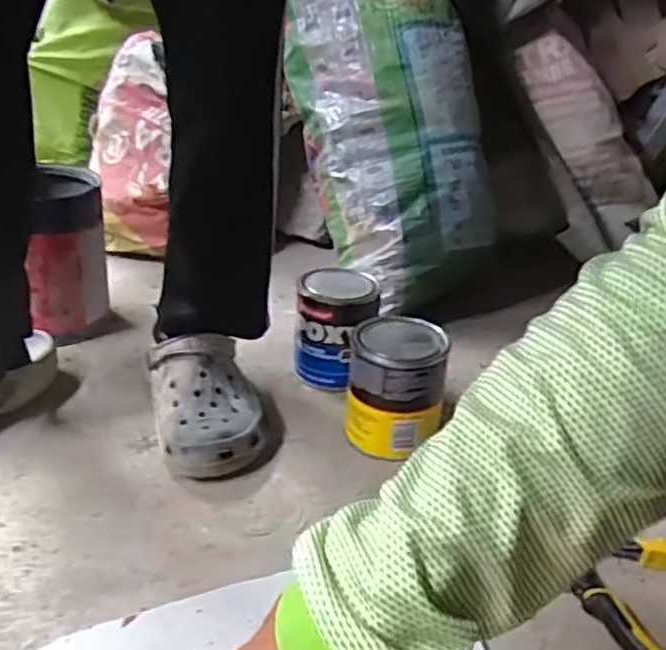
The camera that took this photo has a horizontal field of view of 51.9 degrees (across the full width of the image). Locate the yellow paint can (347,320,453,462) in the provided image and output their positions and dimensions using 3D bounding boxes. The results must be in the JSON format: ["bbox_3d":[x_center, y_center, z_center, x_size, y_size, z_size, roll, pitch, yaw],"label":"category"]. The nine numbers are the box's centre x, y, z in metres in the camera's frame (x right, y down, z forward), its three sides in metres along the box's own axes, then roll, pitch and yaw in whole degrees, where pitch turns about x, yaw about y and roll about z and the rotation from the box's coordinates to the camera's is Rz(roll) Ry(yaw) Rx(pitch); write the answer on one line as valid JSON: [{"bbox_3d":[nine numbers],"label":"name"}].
[{"bbox_3d":[0.066,0.071,0.750,0.098,0.129,0.097,4,28,-2],"label":"yellow paint can"}]

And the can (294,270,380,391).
[{"bbox_3d":[0.003,0.006,0.864,0.103,0.135,0.086,18,30,23],"label":"can"}]

